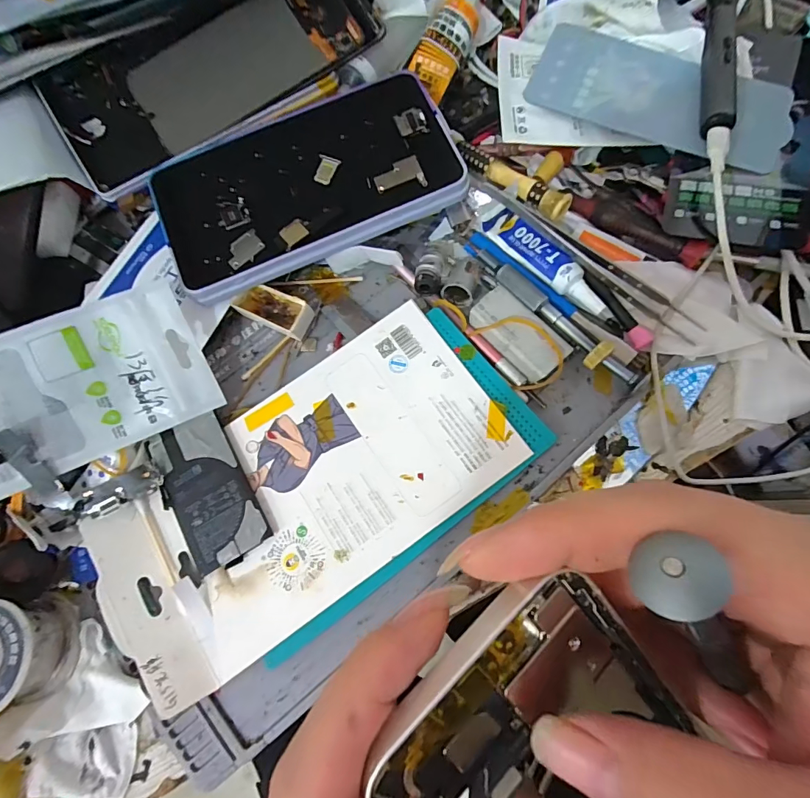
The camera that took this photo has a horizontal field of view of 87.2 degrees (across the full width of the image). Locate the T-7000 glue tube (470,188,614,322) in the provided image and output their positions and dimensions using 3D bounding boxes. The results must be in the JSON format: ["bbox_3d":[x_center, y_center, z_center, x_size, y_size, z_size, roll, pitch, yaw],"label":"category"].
[{"bbox_3d":[0.084,-0.092,0.266,0.020,0.017,0.115,-42,75,-9],"label":"T-7000 glue tube"}]

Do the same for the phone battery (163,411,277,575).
[{"bbox_3d":[-0.112,0.051,0.242,0.043,0.004,0.084,-32,74,-5],"label":"phone battery"}]

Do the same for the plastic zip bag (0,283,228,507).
[{"bbox_3d":[-0.188,0.000,0.234,0.148,0.016,0.084,-26,95,-12],"label":"plastic zip bag"}]

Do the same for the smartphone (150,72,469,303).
[{"bbox_3d":[-0.064,-0.142,0.270,0.184,0.012,0.107,-23,73,-3],"label":"smartphone"}]

